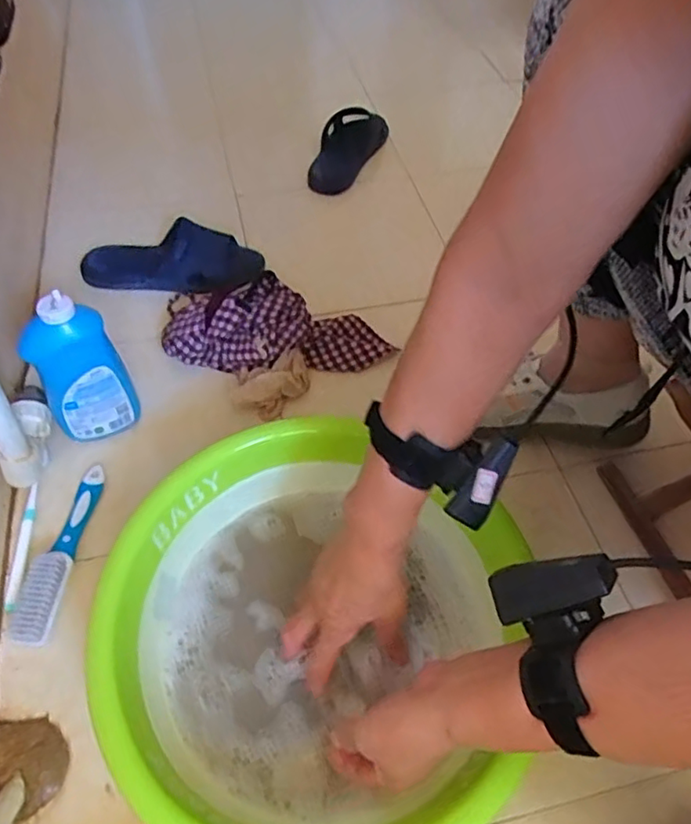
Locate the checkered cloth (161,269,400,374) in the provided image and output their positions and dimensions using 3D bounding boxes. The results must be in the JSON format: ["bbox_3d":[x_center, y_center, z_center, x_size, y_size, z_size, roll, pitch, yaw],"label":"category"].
[{"bbox_3d":[-0.090,-0.112,0.749,0.288,0.075,0.134,5,53,2],"label":"checkered cloth"}]

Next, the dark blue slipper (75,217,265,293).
[{"bbox_3d":[-0.245,-0.219,0.828,0.249,0.080,0.087,-1,53,-2],"label":"dark blue slipper"}]

